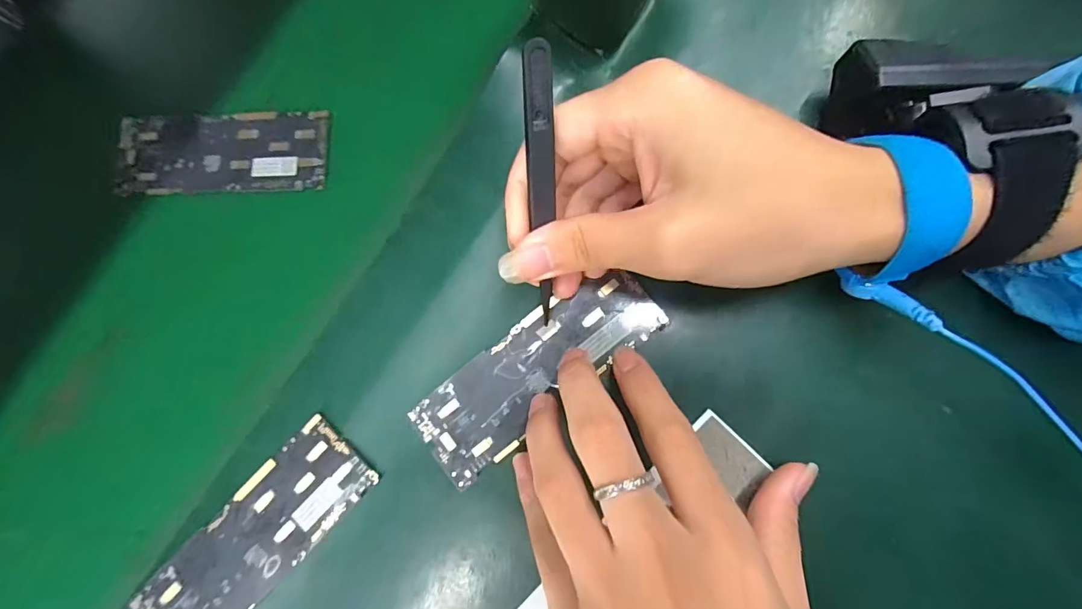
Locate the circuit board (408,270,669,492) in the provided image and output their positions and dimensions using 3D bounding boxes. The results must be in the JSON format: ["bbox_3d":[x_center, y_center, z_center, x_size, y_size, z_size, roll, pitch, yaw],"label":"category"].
[{"bbox_3d":[-0.001,0.031,0.218,0.123,0.004,0.043,-37,82,0],"label":"circuit board"}]

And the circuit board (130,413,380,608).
[{"bbox_3d":[-0.135,0.112,0.219,0.044,0.007,0.123,44,90,8],"label":"circuit board"}]

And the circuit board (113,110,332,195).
[{"bbox_3d":[-0.174,-0.083,0.251,0.119,0.005,0.044,-1,83,5],"label":"circuit board"}]

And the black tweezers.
[{"bbox_3d":[0.001,-0.040,0.184,0.010,0.012,0.114,1,126,5],"label":"black tweezers"}]

